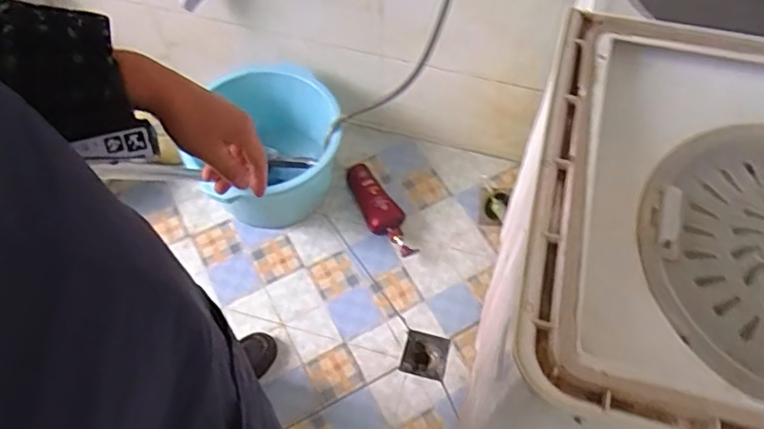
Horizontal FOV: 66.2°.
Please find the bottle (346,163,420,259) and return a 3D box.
[{"bbox_3d":[-0.007,-0.010,1.471,0.085,0.067,0.298,-22,63,-10],"label":"bottle"}]

